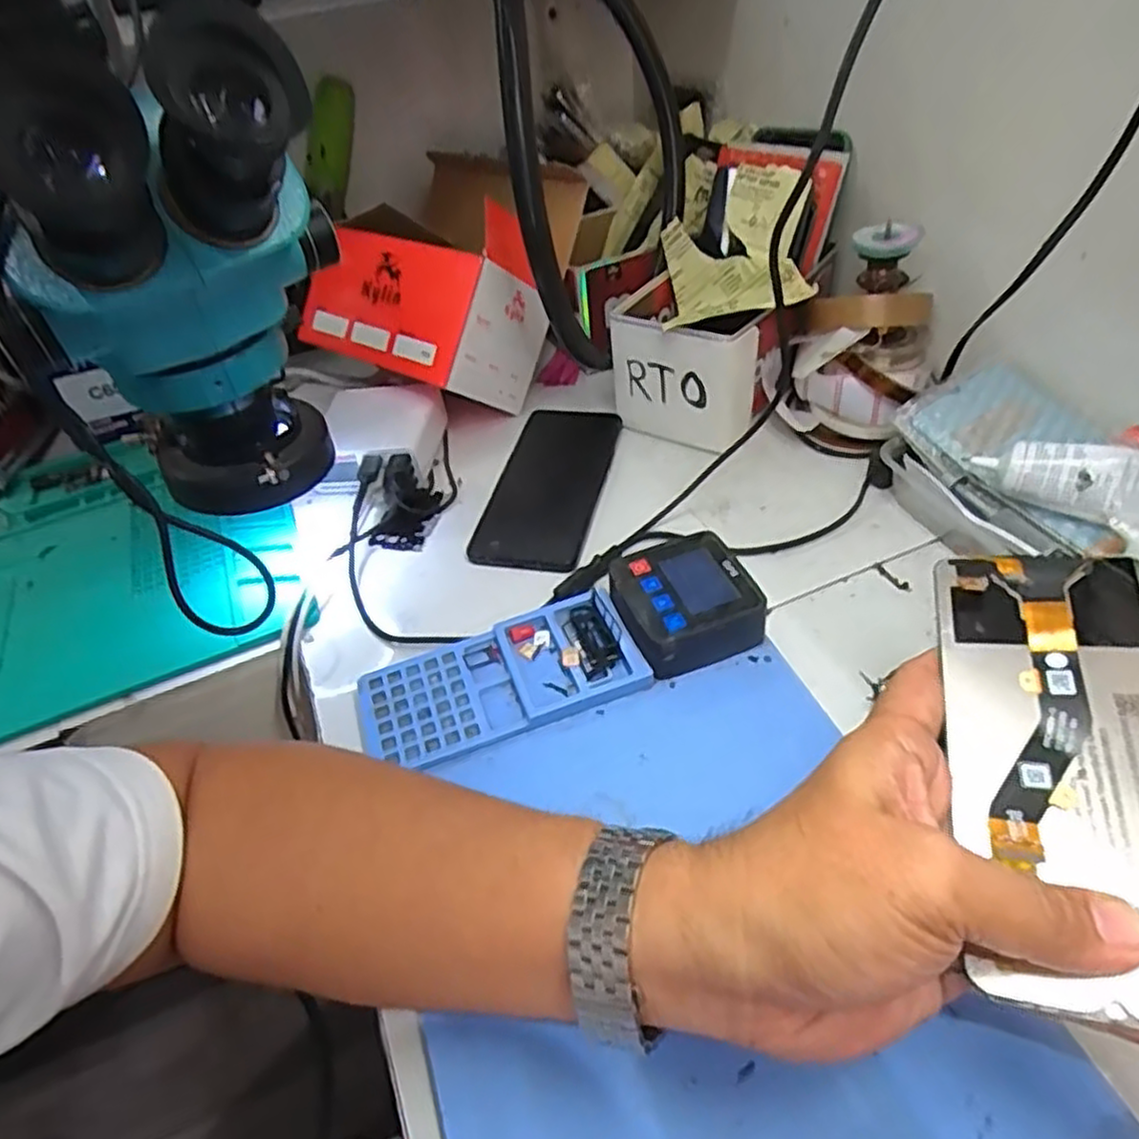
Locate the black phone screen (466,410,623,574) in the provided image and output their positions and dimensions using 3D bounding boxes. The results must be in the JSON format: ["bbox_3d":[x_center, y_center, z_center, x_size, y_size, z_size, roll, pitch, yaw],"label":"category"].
[{"bbox_3d":[-0.013,-0.062,0.521,0.074,0.008,0.168,6,45,12],"label":"black phone screen"}]

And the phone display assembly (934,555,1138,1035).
[{"bbox_3d":[0.163,0.057,0.240,0.069,0.005,0.154,-1,51,21],"label":"phone display assembly"}]

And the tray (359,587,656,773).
[{"bbox_3d":[-0.038,0.058,0.394,0.148,0.016,0.069,-17,45,-11],"label":"tray"}]

